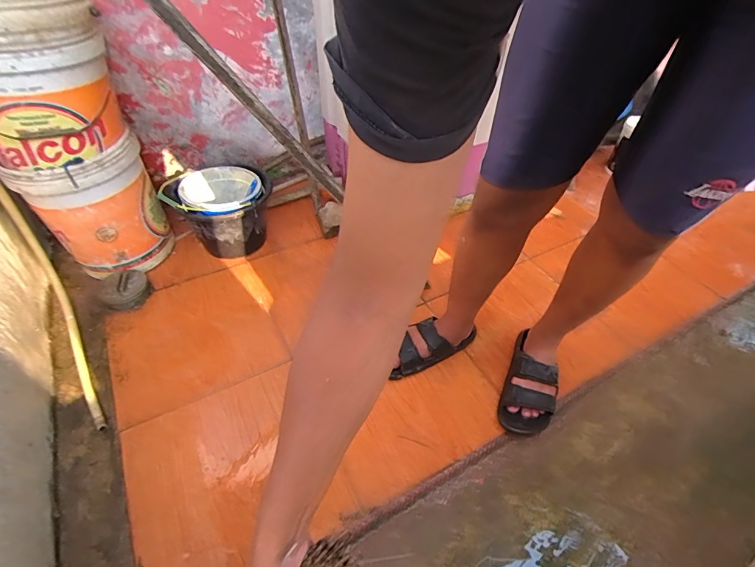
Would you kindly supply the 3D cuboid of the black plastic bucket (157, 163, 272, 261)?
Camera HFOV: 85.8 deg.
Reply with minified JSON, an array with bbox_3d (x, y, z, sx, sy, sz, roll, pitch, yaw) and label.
[{"bbox_3d":[-0.454,-0.213,1.218,0.275,0.225,0.258,1,46,-1],"label":"black plastic bucket"}]

